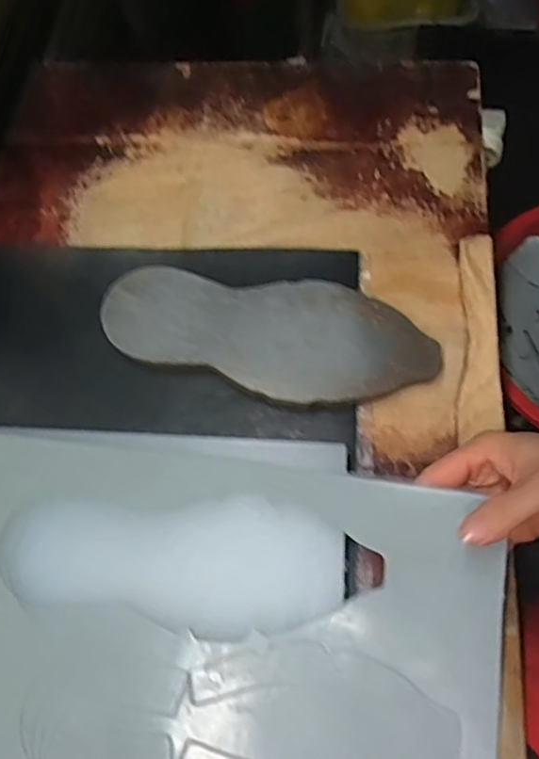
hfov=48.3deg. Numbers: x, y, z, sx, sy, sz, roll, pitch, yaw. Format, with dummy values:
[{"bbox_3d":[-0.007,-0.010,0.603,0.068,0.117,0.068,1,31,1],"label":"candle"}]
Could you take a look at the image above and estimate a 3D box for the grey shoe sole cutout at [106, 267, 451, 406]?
[{"bbox_3d":[-0.002,-0.037,0.495,0.267,0.026,0.100,15,68,11],"label":"grey shoe sole cutout"}]

